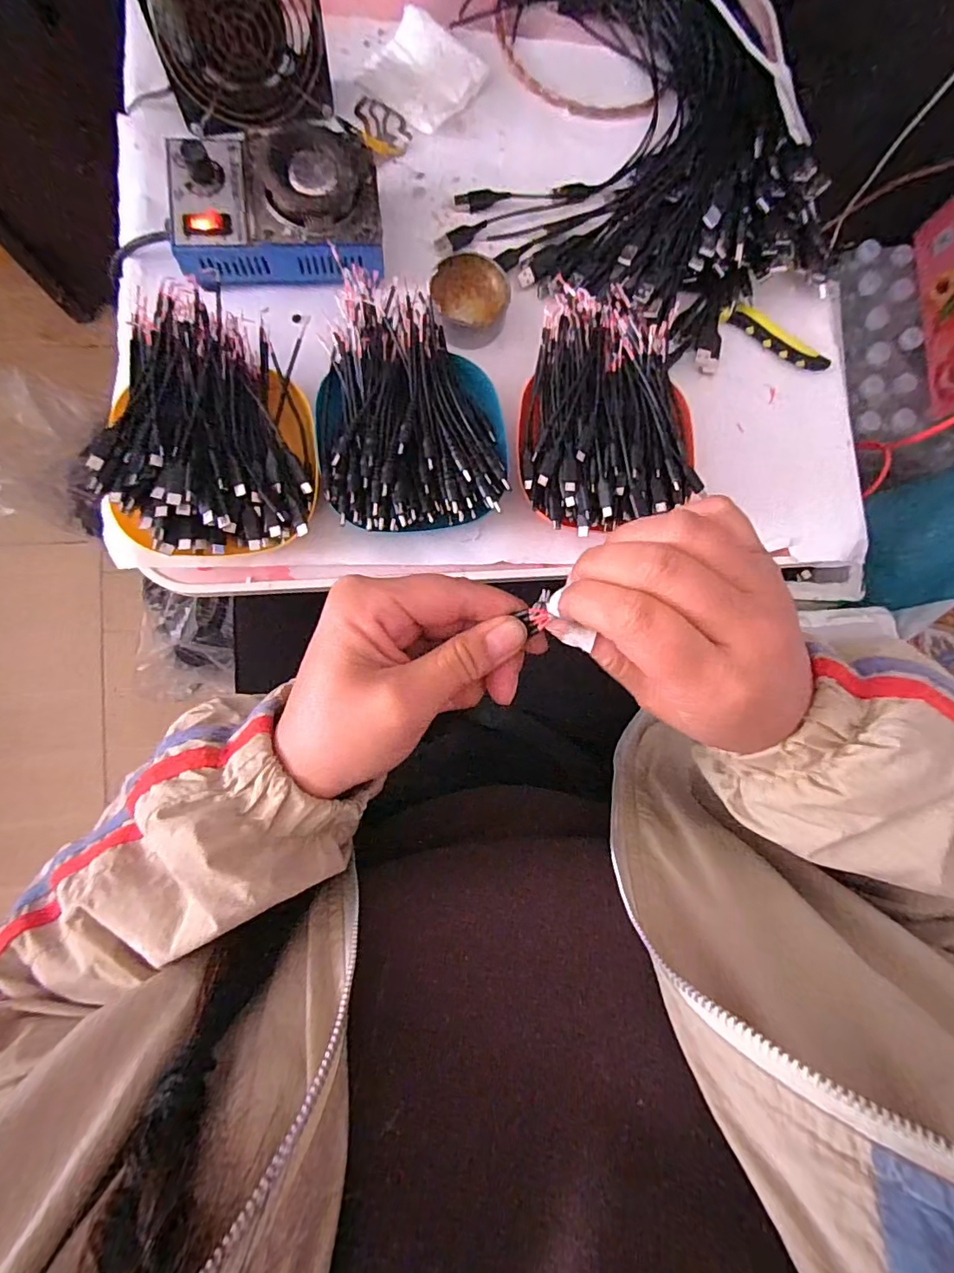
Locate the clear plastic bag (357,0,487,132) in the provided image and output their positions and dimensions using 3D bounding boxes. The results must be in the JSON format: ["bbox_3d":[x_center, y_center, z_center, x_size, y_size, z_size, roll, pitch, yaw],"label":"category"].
[{"bbox_3d":[-0.045,-0.487,0.455,0.083,0.014,0.080,40,82,-1],"label":"clear plastic bag"}]

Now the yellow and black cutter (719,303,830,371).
[{"bbox_3d":[0.260,-0.259,0.457,0.104,0.009,0.019,27,82,-3],"label":"yellow and black cutter"}]

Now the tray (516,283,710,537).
[{"bbox_3d":[0.099,-0.169,0.407,0.130,0.054,0.176,-2,85,-7],"label":"tray"}]

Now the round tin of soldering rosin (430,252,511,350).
[{"bbox_3d":[-0.006,-0.271,0.427,0.061,0.024,0.068,4,84,-6],"label":"round tin of soldering rosin"}]

